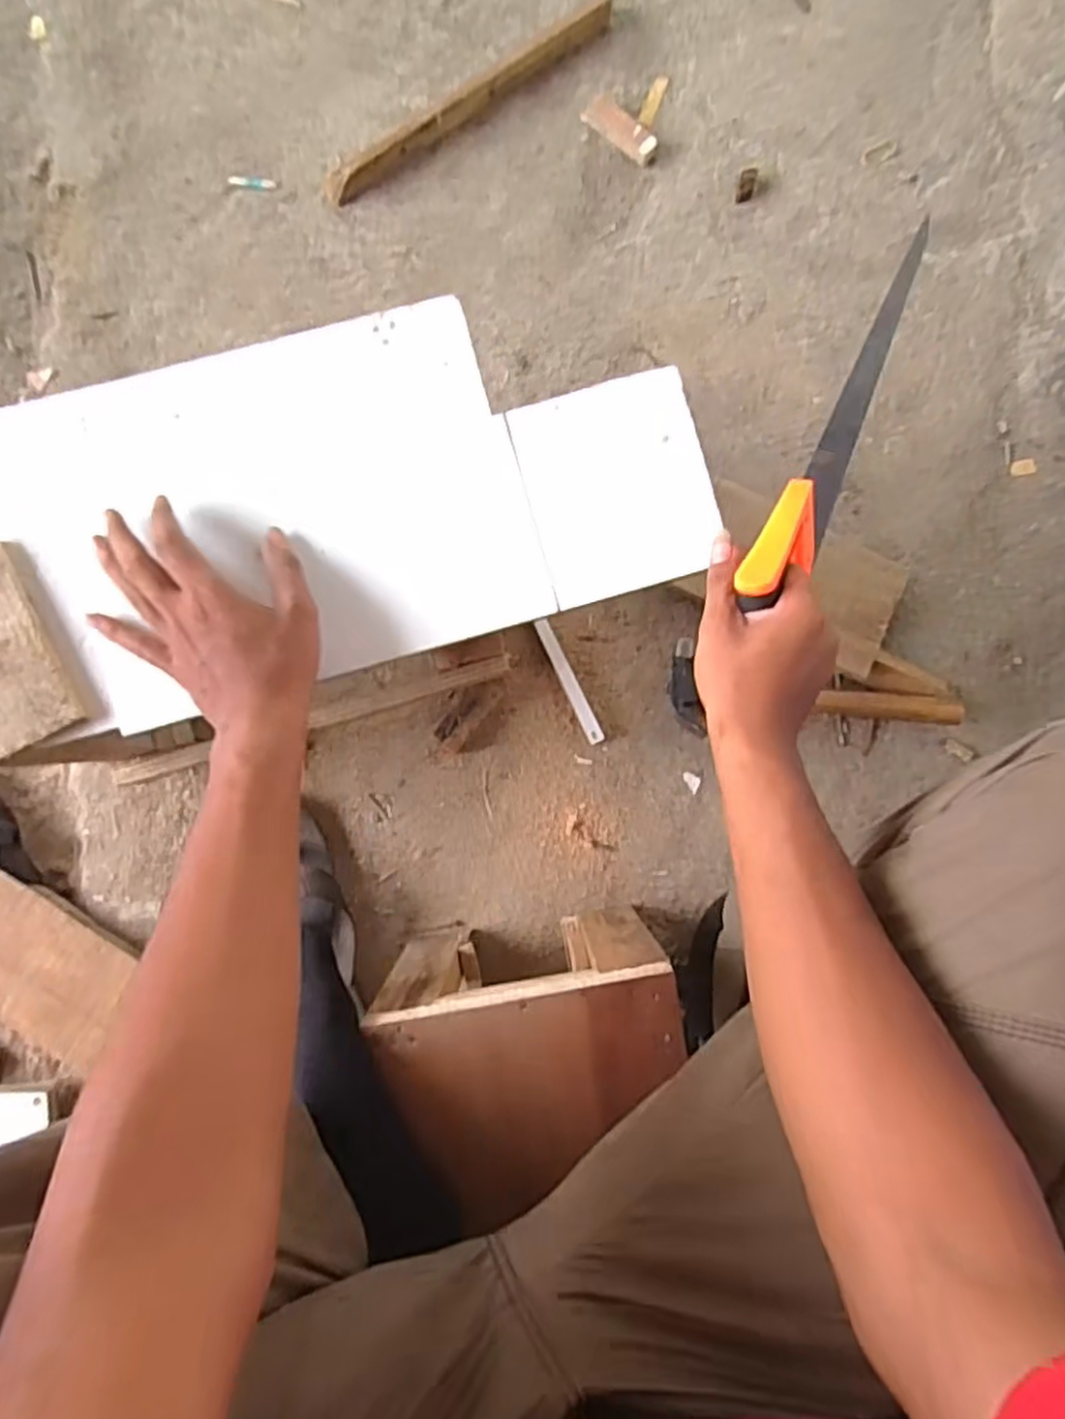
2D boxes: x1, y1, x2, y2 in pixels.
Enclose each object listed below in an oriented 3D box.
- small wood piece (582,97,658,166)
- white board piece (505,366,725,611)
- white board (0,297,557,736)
[{"bbox_3d":[0.092,-0.601,0.779,0.086,0.013,0.033,41,87,2],"label":"small wood piece"},{"bbox_3d":[0.055,-0.144,0.485,0.114,0.010,0.132,-15,87,-1],"label":"white board piece"},{"bbox_3d":[-0.217,-0.117,0.489,0.418,0.022,0.225,-15,87,-1],"label":"white board"}]

